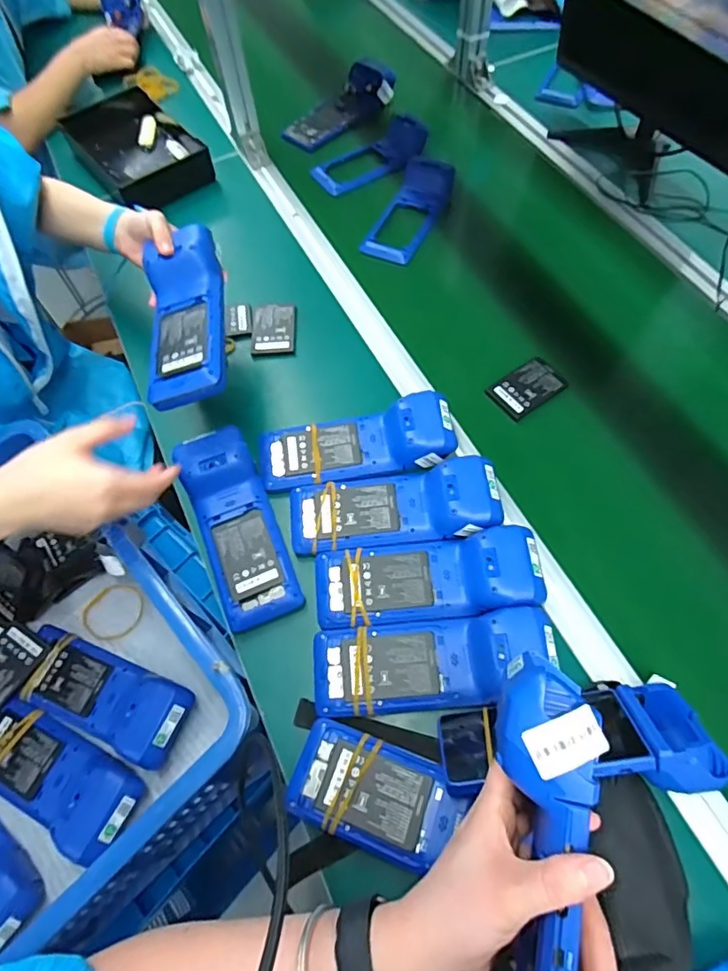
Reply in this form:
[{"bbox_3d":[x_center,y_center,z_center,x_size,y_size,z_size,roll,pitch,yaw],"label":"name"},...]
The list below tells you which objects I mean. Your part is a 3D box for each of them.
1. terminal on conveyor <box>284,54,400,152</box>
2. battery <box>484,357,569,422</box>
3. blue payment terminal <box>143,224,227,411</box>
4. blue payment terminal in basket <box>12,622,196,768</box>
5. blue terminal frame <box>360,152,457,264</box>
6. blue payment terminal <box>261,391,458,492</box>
[{"bbox_3d":[-0.045,-0.675,0.945,0.214,0.053,0.079,-42,68,-16],"label":"terminal on conveyor"},{"bbox_3d":[0.205,-0.123,0.677,0.090,0.010,0.062,-33,66,-12],"label":"battery"},{"bbox_3d":[-0.195,-0.190,0.580,0.080,0.039,0.222,-10,63,-2],"label":"blue payment terminal"},{"bbox_3d":[-0.294,0.230,0.593,0.220,0.042,0.081,14,64,24],"label":"blue payment terminal in basket"},{"bbox_3d":[0.069,-0.421,0.832,0.083,0.038,0.183,27,82,16],"label":"blue terminal frame"},{"bbox_3d":[-0.010,-0.049,0.627,0.227,0.054,0.089,-7,63,0],"label":"blue payment terminal"}]

